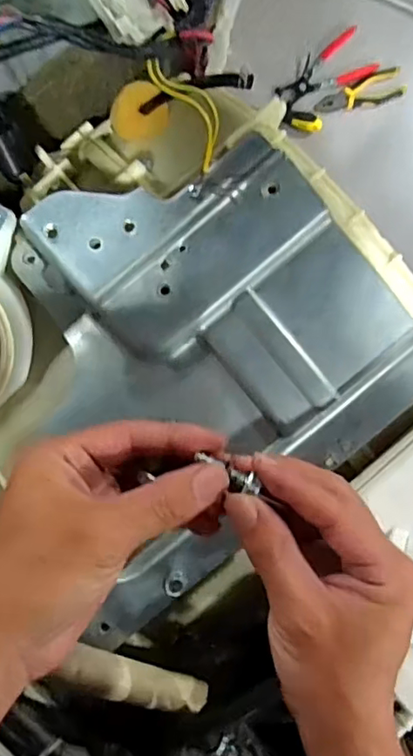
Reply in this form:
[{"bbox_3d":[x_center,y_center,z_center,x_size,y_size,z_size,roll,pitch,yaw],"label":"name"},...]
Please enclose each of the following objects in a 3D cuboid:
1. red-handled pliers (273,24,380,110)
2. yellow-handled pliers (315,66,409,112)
[{"bbox_3d":[0.210,-0.543,1.027,0.172,0.013,0.081,-27,103,9],"label":"red-handled pliers"},{"bbox_3d":[0.277,-0.511,1.038,0.159,0.019,0.052,-16,93,6],"label":"yellow-handled pliers"}]

